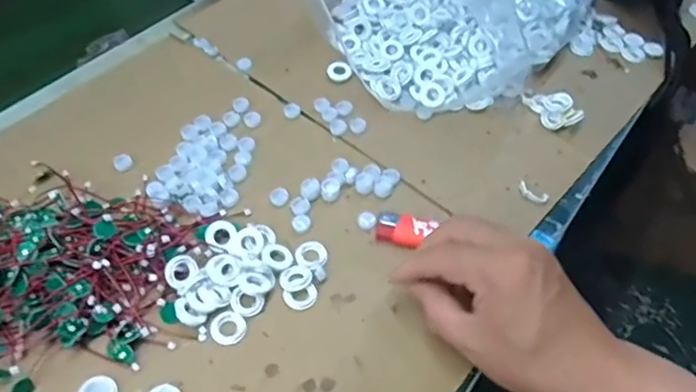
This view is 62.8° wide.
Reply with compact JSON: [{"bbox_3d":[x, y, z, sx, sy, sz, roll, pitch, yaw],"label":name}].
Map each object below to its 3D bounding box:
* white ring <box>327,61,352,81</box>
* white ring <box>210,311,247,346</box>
[{"bbox_3d":[-0.008,-0.119,0.540,0.020,0.005,0.024,-18,56,-16],"label":"white ring"},{"bbox_3d":[-0.080,0.088,0.381,0.023,0.004,0.022,2,52,-2],"label":"white ring"}]

